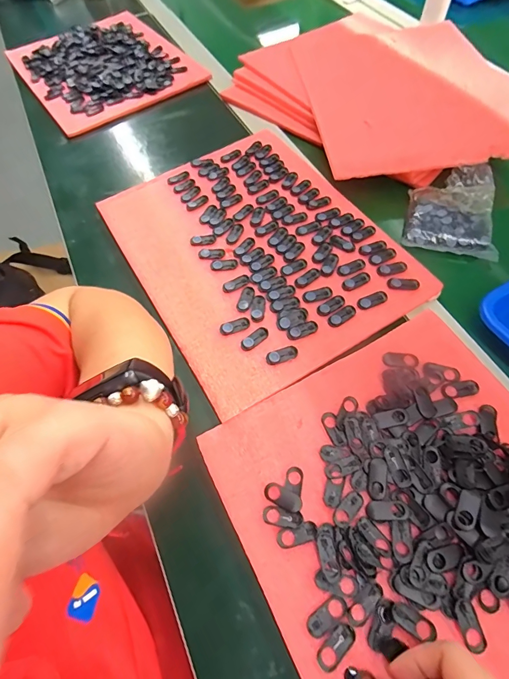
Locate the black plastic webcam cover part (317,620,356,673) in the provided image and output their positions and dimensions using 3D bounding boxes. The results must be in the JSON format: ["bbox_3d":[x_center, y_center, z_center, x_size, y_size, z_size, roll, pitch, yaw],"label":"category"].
[{"bbox_3d":[0.056,0.208,0.255,0.030,0.004,0.014,-40,65,-17],"label":"black plastic webcam cover part"}]

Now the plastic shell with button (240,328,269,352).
[{"bbox_3d":[0.000,-0.001,0.375,0.031,0.004,0.014,-38,64,-16],"label":"plastic shell with button"}]

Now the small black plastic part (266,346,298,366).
[{"bbox_3d":[0.026,0.015,0.365,0.031,0.004,0.014,-18,60,-6],"label":"small black plastic part"}]

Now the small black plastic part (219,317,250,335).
[{"bbox_3d":[-0.020,-0.014,0.384,0.031,0.004,0.014,-17,60,-6],"label":"small black plastic part"}]

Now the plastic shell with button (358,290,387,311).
[{"bbox_3d":[0.121,-0.041,0.385,0.032,0.004,0.014,-21,61,-8],"label":"plastic shell with button"}]

